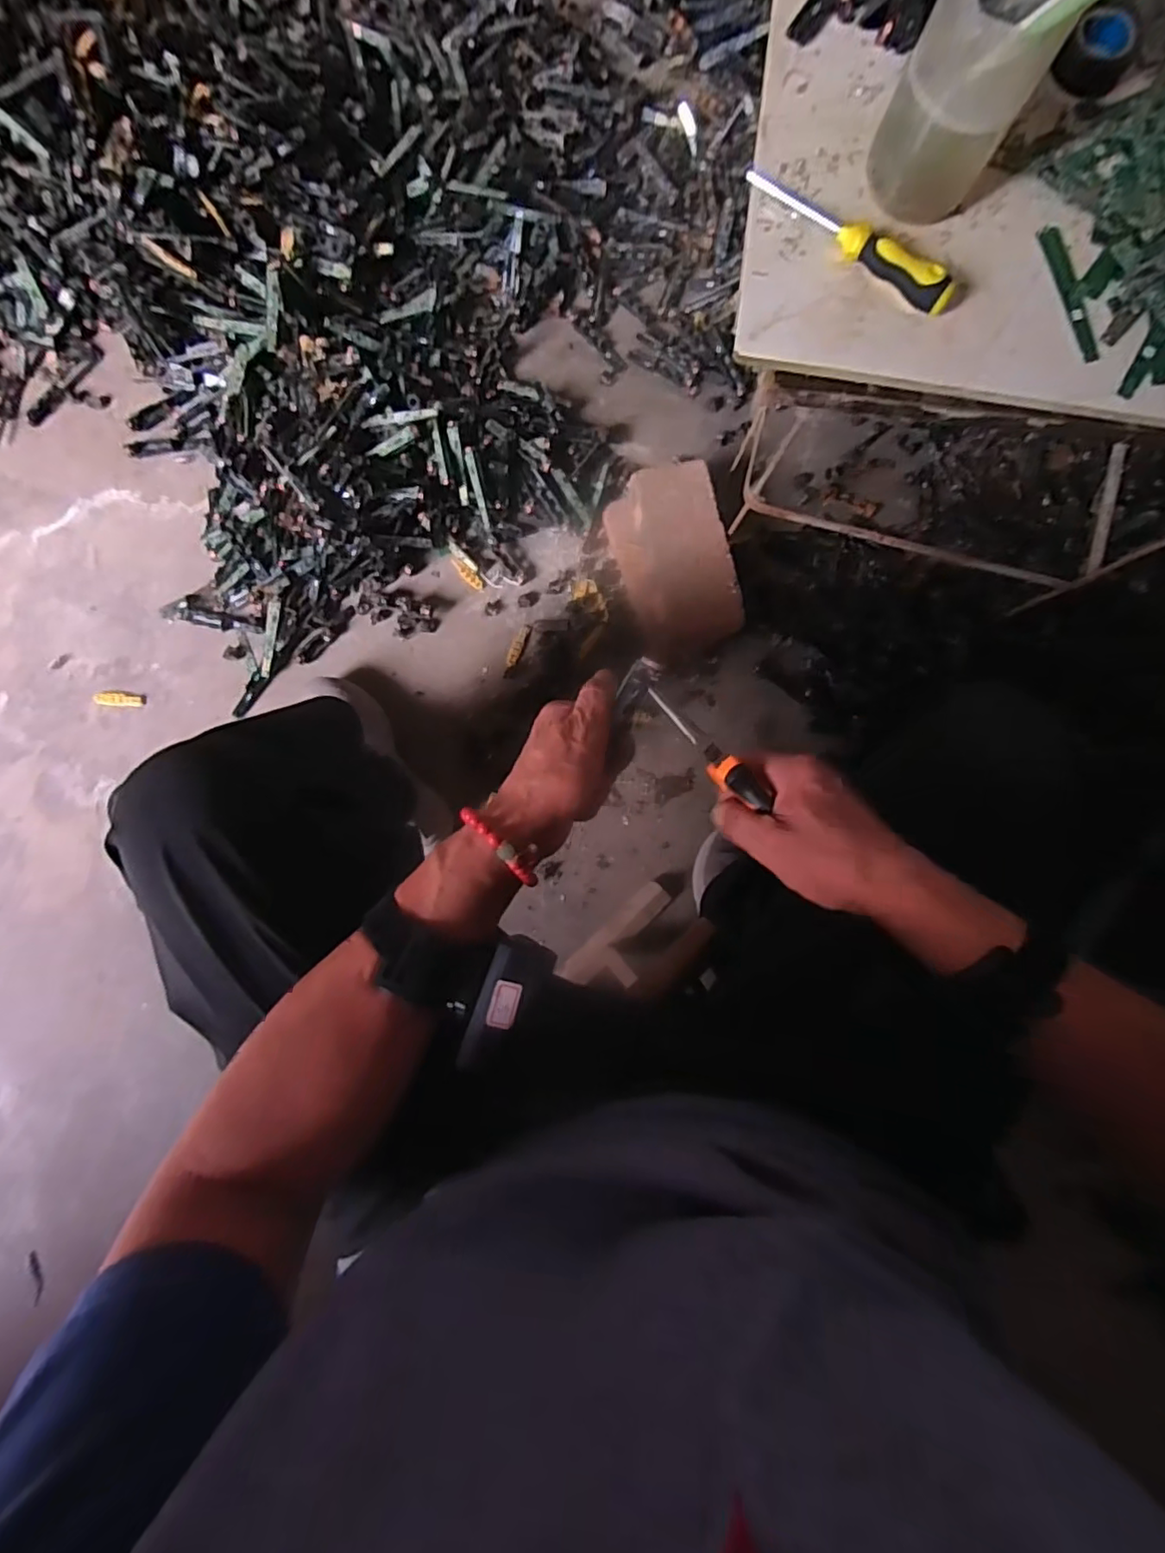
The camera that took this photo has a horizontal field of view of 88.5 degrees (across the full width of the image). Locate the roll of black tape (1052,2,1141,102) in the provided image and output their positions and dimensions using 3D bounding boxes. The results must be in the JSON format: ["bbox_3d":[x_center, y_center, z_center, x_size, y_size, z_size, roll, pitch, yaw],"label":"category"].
[{"bbox_3d":[0.360,-0.506,0.418,0.046,0.020,0.054,34,83,1],"label":"roll of black tape"}]

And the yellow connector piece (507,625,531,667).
[{"bbox_3d":[-0.090,-0.182,0.834,0.016,0.005,0.062,23,87,-3],"label":"yellow connector piece"}]

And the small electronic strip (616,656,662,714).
[{"bbox_3d":[0.032,-0.053,0.353,0.015,0.004,0.035,32,99,-3],"label":"small electronic strip"}]

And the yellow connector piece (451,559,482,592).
[{"bbox_3d":[-0.161,-0.284,0.838,0.016,0.010,0.053,-45,92,-4],"label":"yellow connector piece"}]

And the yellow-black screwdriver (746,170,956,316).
[{"bbox_3d":[0.179,-0.362,0.399,0.157,0.025,0.020,35,83,1],"label":"yellow-black screwdriver"}]

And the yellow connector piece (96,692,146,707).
[{"bbox_3d":[-0.615,-0.103,0.795,0.056,0.014,0.018,-1,89,-4],"label":"yellow connector piece"}]

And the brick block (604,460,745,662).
[{"bbox_3d":[0.123,-0.280,0.799,0.128,0.089,0.233,-15,85,-5],"label":"brick block"}]

